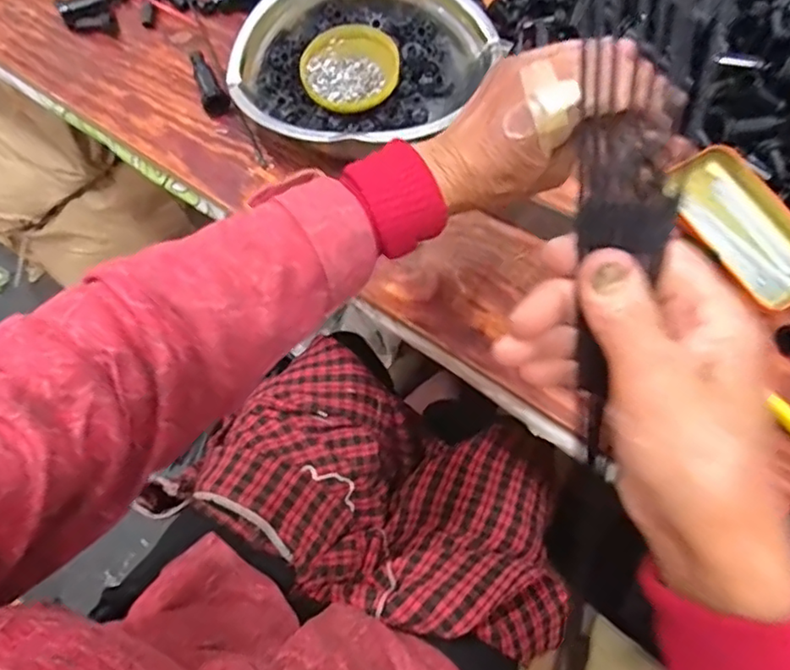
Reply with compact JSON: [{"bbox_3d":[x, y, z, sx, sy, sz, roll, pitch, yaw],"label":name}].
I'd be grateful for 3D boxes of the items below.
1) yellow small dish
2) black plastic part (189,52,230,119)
[{"bbox_3d":[-0.039,-0.234,0.524,0.085,0.018,0.086,0,71,0],"label":"yellow small dish"},{"bbox_3d":[-0.170,-0.231,0.534,0.022,0.025,0.072,-23,72,-8],"label":"black plastic part"}]

